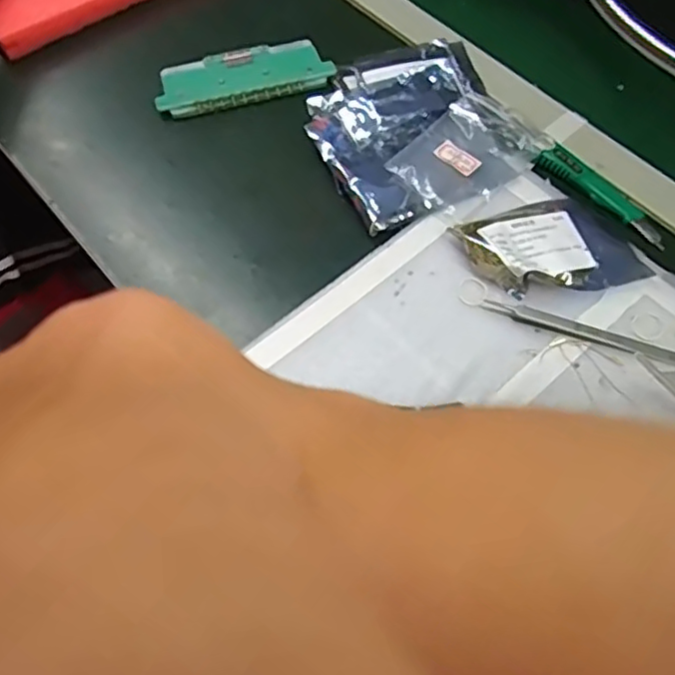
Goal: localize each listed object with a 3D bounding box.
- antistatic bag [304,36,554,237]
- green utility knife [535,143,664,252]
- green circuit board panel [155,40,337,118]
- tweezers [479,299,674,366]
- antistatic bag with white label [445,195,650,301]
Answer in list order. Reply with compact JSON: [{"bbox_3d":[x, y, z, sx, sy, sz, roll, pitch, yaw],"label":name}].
[{"bbox_3d":[0.066,-0.175,0.523,0.165,0.017,0.172,-24,64,-13],"label":"antistatic bag"},{"bbox_3d":[0.207,-0.112,0.498,0.023,0.014,0.112,-41,69,-20],"label":"green utility knife"},{"bbox_3d":[-0.083,-0.231,0.566,0.149,0.010,0.062,-14,62,-8],"label":"green circuit board panel"},{"bbox_3d":[0.171,-0.005,0.437,0.141,0.004,0.013,18,65,10],"label":"tweezers"},{"bbox_3d":[0.154,-0.065,0.459,0.121,0.023,0.081,-19,63,-10],"label":"antistatic bag with white label"}]

